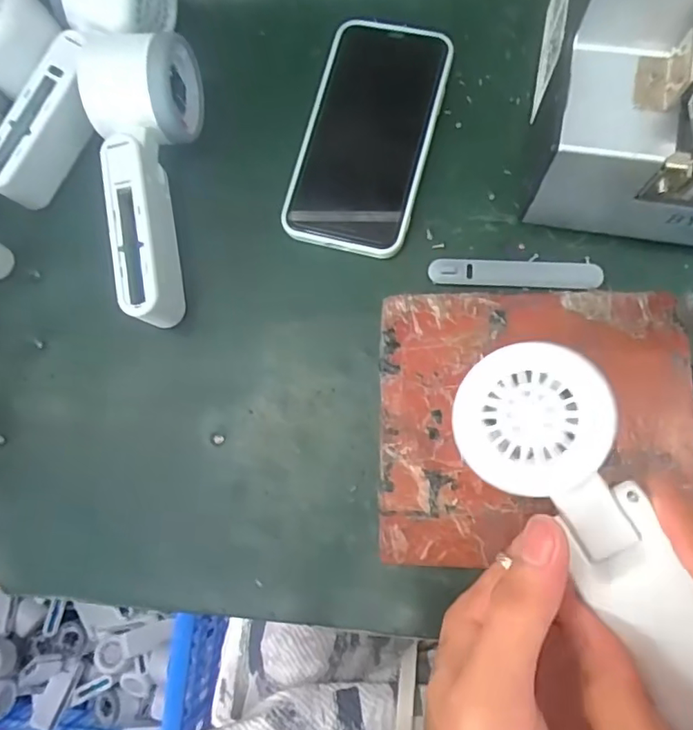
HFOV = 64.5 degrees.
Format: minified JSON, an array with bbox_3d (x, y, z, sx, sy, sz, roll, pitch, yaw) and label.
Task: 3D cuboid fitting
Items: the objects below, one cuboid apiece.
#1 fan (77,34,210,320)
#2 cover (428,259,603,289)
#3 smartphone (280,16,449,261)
[{"bbox_3d":[-0.117,-0.107,0.313,0.055,0.051,0.168,-3,79,5],"label":"fan"},{"bbox_3d":[0.095,-0.052,0.311,0.093,0.005,0.016,2,78,6],"label":"cover"},{"bbox_3d":[0.013,-0.139,0.327,0.074,0.006,0.146,13,80,8],"label":"smartphone"}]

